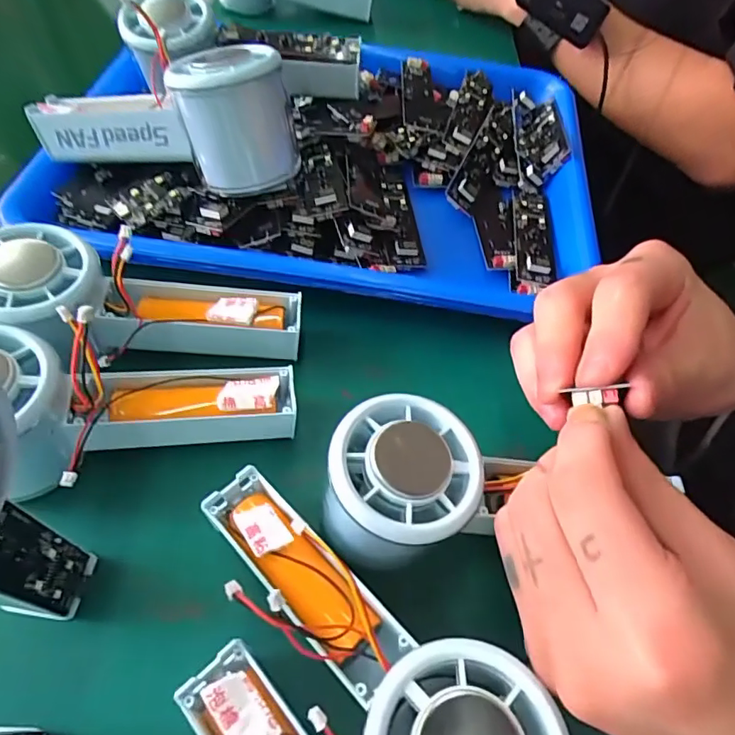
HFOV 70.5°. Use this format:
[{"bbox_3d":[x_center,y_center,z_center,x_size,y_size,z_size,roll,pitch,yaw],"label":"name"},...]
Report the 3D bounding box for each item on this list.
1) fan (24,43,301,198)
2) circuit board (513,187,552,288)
[{"bbox_3d":[-0.112,-0.132,0.284,0.153,0.063,0.057,4,56,17],"label":"fan"},{"bbox_3d":[0.102,-0.085,0.318,0.022,0.011,0.092,7,57,3],"label":"circuit board"}]

